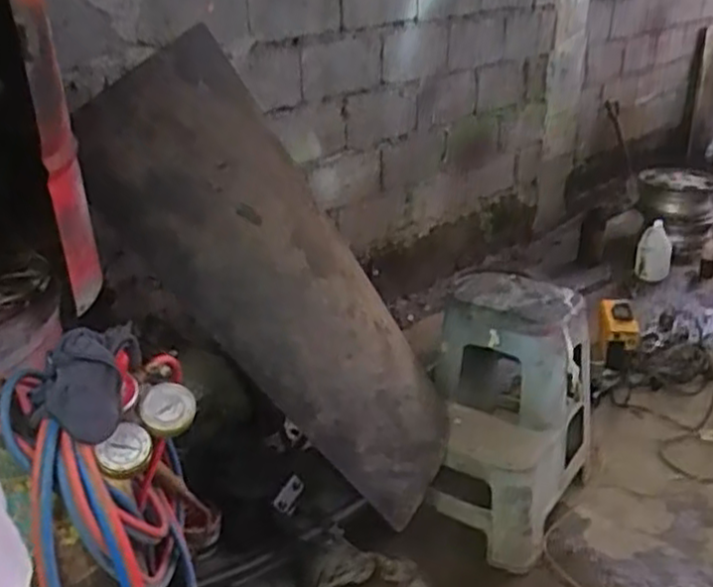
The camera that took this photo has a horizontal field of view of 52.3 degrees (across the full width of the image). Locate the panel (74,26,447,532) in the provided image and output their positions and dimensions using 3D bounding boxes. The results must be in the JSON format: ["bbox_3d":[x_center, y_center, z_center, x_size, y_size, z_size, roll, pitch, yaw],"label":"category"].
[{"bbox_3d":[-0.151,0.002,1.636,0.418,1.128,0.150,-44,20,-21],"label":"panel"}]

